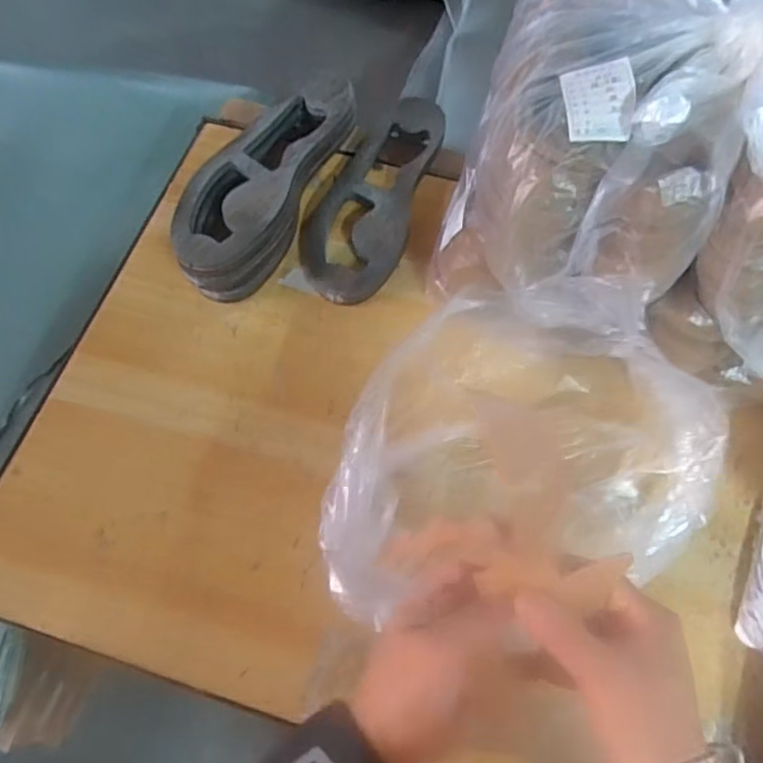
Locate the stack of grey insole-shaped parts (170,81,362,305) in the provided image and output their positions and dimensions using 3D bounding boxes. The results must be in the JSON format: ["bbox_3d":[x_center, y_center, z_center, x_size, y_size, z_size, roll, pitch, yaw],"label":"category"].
[{"bbox_3d":[-0.134,-0.222,0.679,0.110,0.073,0.282,24,68,10],"label":"stack of grey insole-shaped parts"}]

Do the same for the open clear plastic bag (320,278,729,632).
[{"bbox_3d":[0.111,0.060,0.513,0.275,0.165,0.259,8,66,3],"label":"open clear plastic bag"}]

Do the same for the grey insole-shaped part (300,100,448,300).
[{"bbox_3d":[-0.008,-0.227,0.708,0.117,0.026,0.304,19,67,8],"label":"grey insole-shaped part"}]

